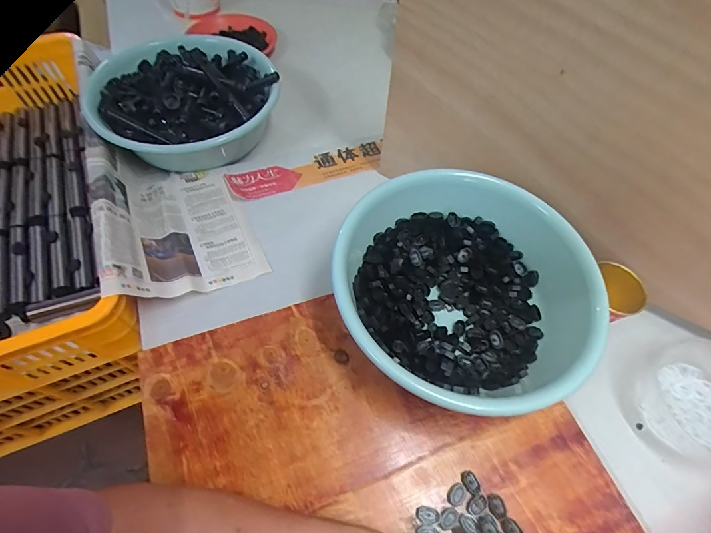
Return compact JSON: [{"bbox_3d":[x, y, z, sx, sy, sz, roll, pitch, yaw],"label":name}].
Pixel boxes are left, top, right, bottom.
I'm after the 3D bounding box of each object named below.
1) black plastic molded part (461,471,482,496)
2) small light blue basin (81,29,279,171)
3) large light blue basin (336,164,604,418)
[{"bbox_3d":[0.121,0.228,0.399,0.015,0.006,0.022,-25,63,-19],"label":"black plastic molded part"},{"bbox_3d":[-0.281,-0.279,0.650,0.283,0.096,0.293,2,57,-3],"label":"small light blue basin"},{"bbox_3d":[0.136,0.029,0.465,0.260,0.110,0.281,2,57,-3],"label":"large light blue basin"}]

